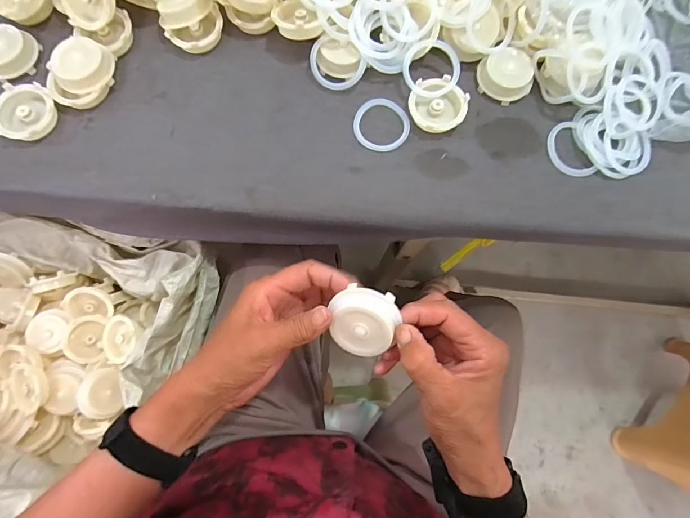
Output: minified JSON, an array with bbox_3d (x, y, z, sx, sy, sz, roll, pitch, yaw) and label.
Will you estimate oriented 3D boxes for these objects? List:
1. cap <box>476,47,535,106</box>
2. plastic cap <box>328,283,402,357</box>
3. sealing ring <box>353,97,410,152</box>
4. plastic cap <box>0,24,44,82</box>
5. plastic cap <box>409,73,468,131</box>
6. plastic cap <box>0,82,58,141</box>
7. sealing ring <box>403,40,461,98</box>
[{"bbox_3d":[0.168,-0.190,0.401,0.052,0.017,0.051,-27,88,4],"label":"cap"},{"bbox_3d":[0.014,0.047,0.296,0.049,0.020,0.052,19,115,10],"label":"plastic cap"},{"bbox_3d":[0.038,-0.138,0.400,0.057,0.005,0.060,0,79,-1],"label":"sealing ring"},{"bbox_3d":[-0.344,-0.210,0.394,0.050,0.020,0.050,0,79,-1],"label":"plastic cap"},{"bbox_3d":[0.093,-0.156,0.397,0.056,0.015,0.058,0,79,-1],"label":"plastic cap"},{"bbox_3d":[-0.319,-0.146,0.385,0.058,0.016,0.057,0,79,-1],"label":"plastic cap"},{"bbox_3d":[0.089,-0.195,0.396,0.056,0.005,0.056,0,94,2],"label":"sealing ring"}]

